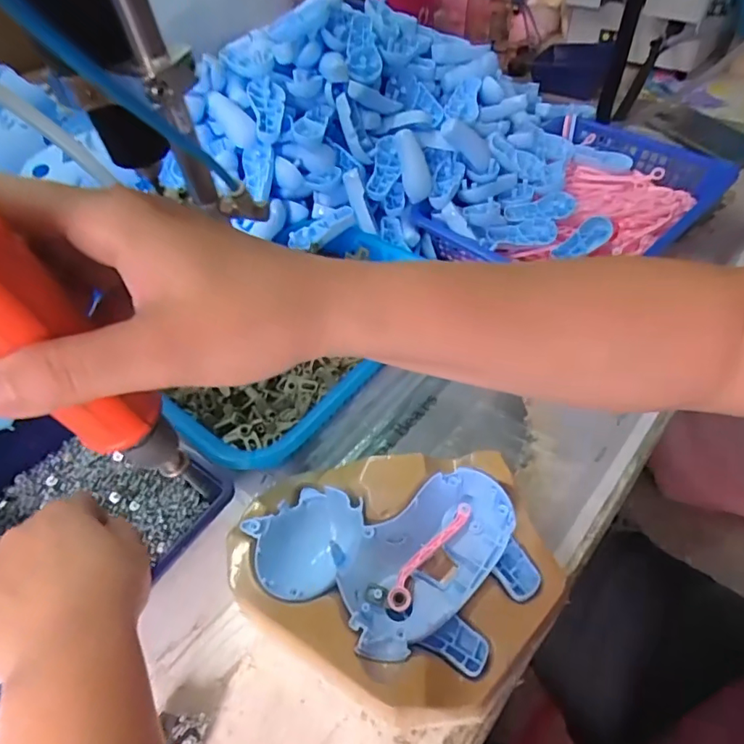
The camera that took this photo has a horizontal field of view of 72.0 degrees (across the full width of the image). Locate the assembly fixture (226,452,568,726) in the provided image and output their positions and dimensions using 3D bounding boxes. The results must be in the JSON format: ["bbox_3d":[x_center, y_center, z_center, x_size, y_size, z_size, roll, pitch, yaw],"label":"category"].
[{"bbox_3d":[0.013,0.129,0.322,0.190,0.058,0.146,0,48,5],"label":"assembly fixture"}]

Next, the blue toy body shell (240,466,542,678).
[{"bbox_3d":[0.010,0.117,0.313,0.166,0.031,0.107,-5,57,0],"label":"blue toy body shell"}]

